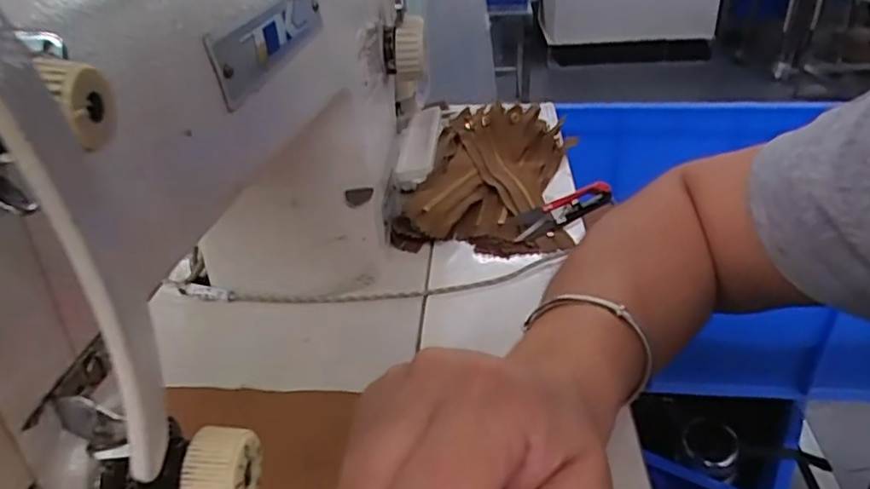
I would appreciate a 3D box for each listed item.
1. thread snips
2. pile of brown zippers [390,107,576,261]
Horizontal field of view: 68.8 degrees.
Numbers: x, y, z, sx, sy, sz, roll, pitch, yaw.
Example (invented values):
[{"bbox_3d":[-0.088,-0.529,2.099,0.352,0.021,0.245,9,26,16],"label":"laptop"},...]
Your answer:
[{"bbox_3d":[0.099,-0.025,0.485,0.104,0.020,0.018,-25,38,-33],"label":"thread snips"},{"bbox_3d":[0.049,-0.066,0.539,0.127,0.039,0.226,4,32,9],"label":"pile of brown zippers"}]

